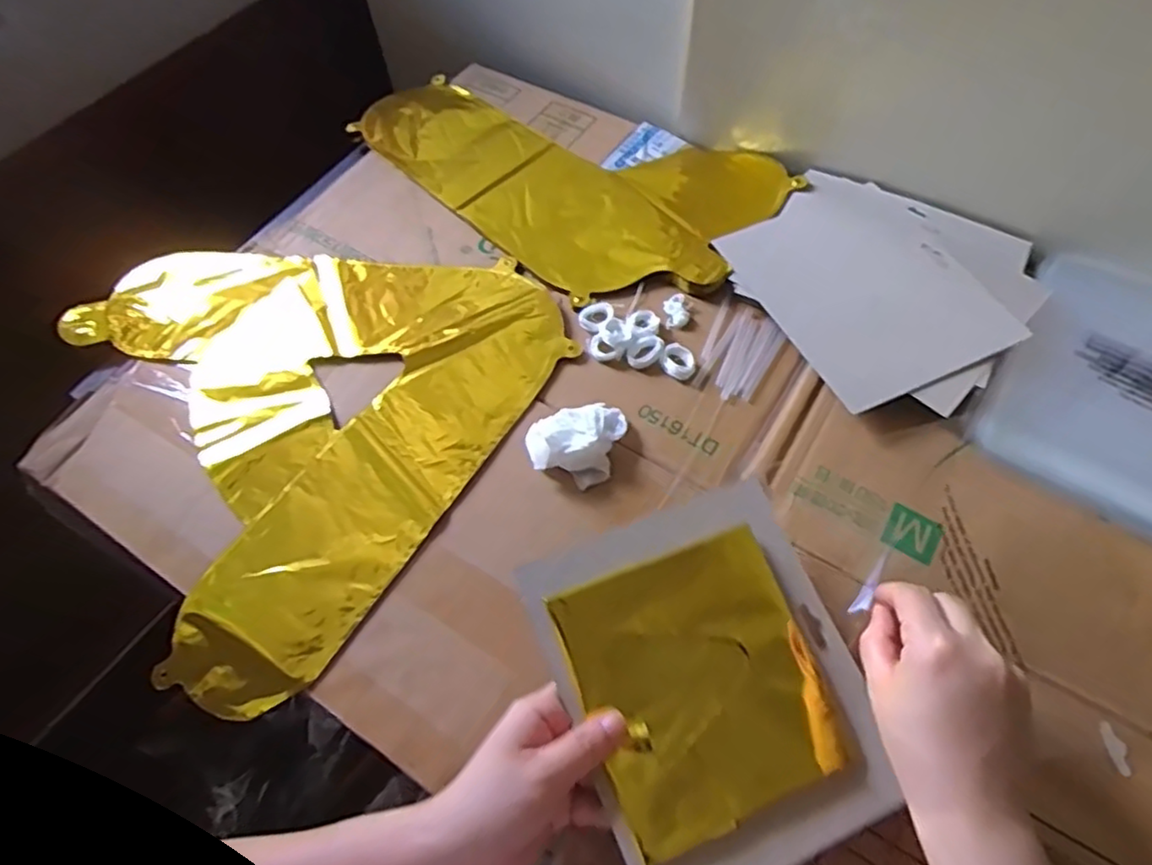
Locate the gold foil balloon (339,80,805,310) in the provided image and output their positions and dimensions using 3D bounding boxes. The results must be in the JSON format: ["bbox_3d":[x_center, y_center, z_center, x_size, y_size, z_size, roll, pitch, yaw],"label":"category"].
[{"bbox_3d":[-0.015,-0.256,0.626,0.390,0.011,0.224,36,68,20],"label":"gold foil balloon"}]

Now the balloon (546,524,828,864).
[{"bbox_3d":[0.067,0.135,0.365,0.124,0.028,0.135,-20,62,-9],"label":"balloon"}]

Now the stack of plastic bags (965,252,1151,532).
[{"bbox_3d":[0.433,-0.030,0.497,0.215,0.024,0.235,28,65,16],"label":"stack of plastic bags"}]

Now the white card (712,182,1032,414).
[{"bbox_3d":[0.229,-0.115,0.531,0.157,0.009,0.186,-24,62,-8],"label":"white card"}]

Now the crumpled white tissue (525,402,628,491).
[{"bbox_3d":[-0.001,0.001,0.476,0.061,0.026,0.065,19,63,12],"label":"crumpled white tissue"}]

